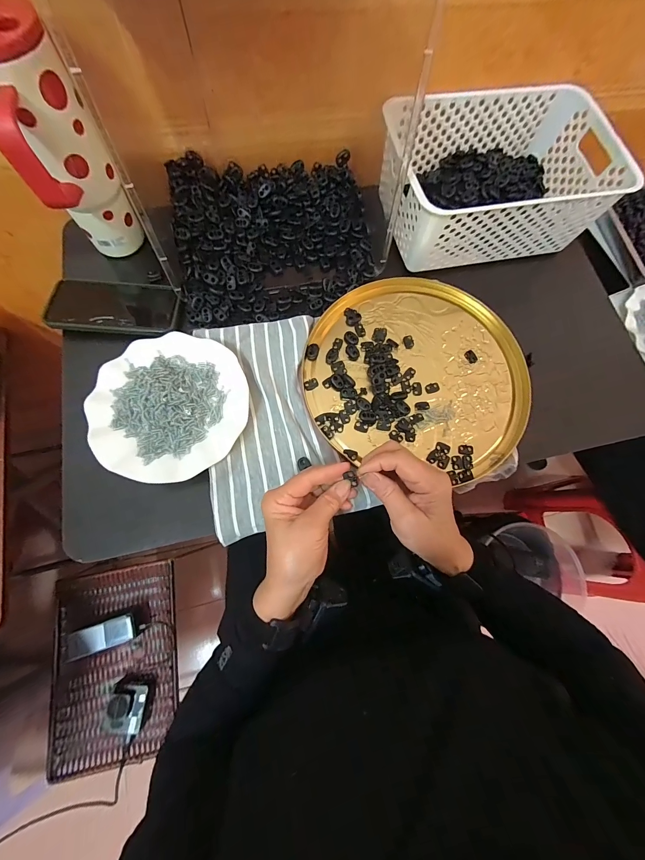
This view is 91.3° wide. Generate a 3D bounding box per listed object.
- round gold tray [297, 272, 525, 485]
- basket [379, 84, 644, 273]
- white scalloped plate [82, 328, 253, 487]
[{"bbox_3d":[0.125,-0.083,0.424,0.291,0.017,0.264,11,74,-1],"label":"round gold tray"},{"bbox_3d":[0.240,-0.361,0.454,0.308,0.095,0.201,-11,76,-6],"label":"basket"},{"bbox_3d":[-0.181,-0.030,0.384,0.176,0.030,0.179,1,74,-3],"label":"white scalloped plate"}]

